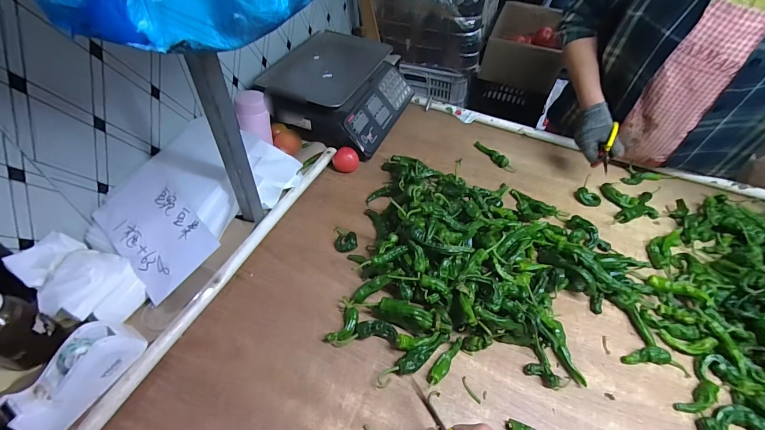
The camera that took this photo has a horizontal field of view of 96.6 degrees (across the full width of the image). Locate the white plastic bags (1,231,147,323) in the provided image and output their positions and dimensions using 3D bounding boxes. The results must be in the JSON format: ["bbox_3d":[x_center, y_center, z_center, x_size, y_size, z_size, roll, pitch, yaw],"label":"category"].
[{"bbox_3d":[-0.470,0.102,0.525,0.165,0.080,0.104,20,52,12],"label":"white plastic bags"}]

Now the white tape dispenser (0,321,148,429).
[{"bbox_3d":[-0.406,0.212,0.458,0.066,0.083,0.146,30,54,19],"label":"white tape dispenser"}]

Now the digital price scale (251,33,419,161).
[{"bbox_3d":[-0.110,-0.331,0.910,0.311,0.132,0.364,20,52,12],"label":"digital price scale"}]

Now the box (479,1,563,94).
[{"bbox_3d":[0.623,-0.756,1.522,0.312,0.177,0.415,16,50,10],"label":"box"}]

